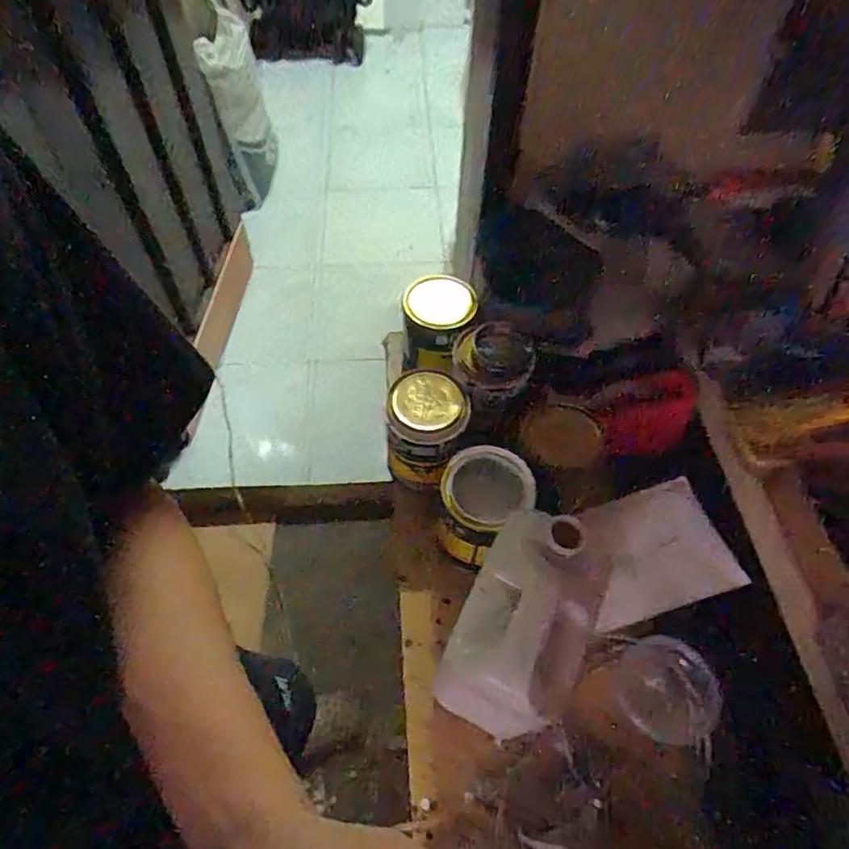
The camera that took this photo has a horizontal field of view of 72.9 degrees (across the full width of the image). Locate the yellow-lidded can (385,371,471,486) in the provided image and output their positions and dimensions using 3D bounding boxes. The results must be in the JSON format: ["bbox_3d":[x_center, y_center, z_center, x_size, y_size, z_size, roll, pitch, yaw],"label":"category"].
[{"bbox_3d":[0.002,0.005,0.713,0.102,0.097,0.114,1,57,-1],"label":"yellow-lidded can"}]

